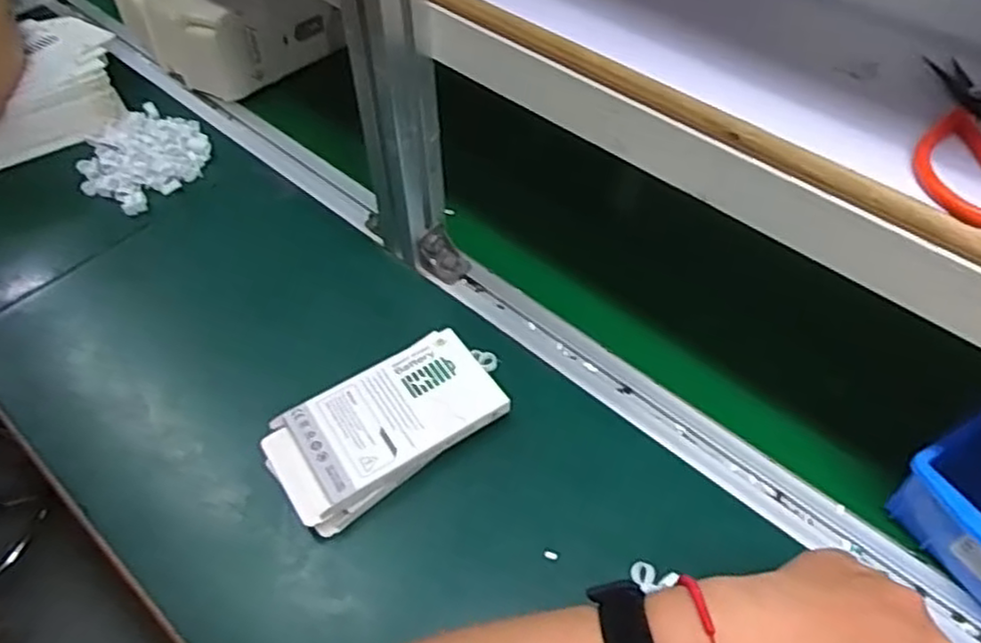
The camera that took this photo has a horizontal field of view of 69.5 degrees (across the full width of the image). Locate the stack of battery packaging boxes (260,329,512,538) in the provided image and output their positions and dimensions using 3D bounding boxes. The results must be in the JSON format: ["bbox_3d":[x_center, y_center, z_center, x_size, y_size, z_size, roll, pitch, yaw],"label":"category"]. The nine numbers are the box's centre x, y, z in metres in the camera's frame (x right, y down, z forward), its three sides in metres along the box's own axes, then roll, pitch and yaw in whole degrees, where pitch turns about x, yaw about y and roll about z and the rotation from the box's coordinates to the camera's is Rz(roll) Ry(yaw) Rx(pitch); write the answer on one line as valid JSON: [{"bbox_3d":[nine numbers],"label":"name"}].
[{"bbox_3d":[-0.070,0.071,0.488,0.159,0.030,0.082,-29,57,-22],"label":"stack of battery packaging boxes"}]

